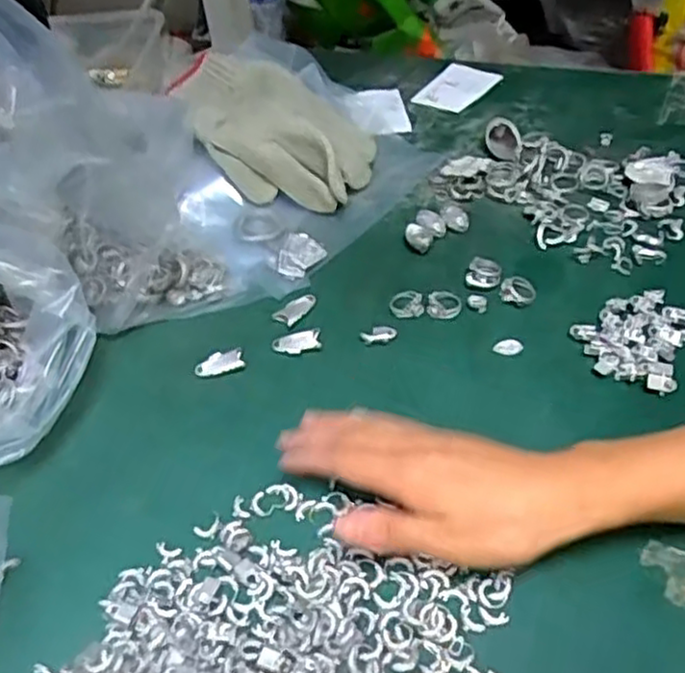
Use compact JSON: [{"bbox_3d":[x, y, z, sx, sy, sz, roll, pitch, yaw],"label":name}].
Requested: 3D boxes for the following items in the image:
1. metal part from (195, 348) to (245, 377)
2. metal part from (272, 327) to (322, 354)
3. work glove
[{"bbox_3d":[-0.078,0.017,0.459,0.031,0.006,0.017,-15,47,-8],"label":"metal part"},{"bbox_3d":[-0.029,0.004,0.463,0.031,0.005,0.017,-14,47,-7],"label":"metal part"},{"bbox_3d":[-0.065,-0.164,0.581,0.180,0.062,0.113,17,51,20],"label":"work glove"}]

